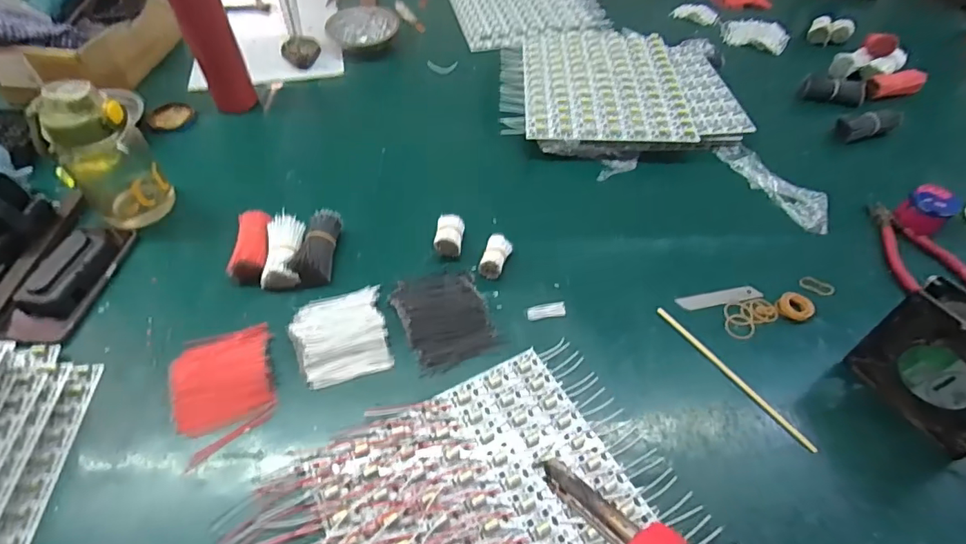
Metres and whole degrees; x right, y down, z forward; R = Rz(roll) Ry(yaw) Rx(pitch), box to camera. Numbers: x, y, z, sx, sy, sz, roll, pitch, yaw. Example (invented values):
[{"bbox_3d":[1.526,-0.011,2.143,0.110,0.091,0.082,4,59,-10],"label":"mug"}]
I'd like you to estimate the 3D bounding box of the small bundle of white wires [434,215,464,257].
[{"bbox_3d":[-0.041,-0.043,0.618,0.033,0.029,0.051,6,52,2],"label":"small bundle of white wires"}]

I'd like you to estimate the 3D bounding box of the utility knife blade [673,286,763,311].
[{"bbox_3d":[0.274,0.030,0.581,0.103,0.006,0.020,-9,51,-10],"label":"utility knife blade"}]

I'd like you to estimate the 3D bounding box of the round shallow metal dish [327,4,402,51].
[{"bbox_3d":[-0.221,-0.450,0.929,0.127,0.040,0.127,1,52,-2],"label":"round shallow metal dish"}]

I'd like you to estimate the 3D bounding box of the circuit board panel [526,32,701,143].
[{"bbox_3d":[0.190,-0.310,0.805,0.245,0.010,0.303,1,54,0],"label":"circuit board panel"}]

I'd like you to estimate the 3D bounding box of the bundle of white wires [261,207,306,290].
[{"bbox_3d":[-0.235,-0.024,0.598,0.041,0.033,0.096,-4,52,-5],"label":"bundle of white wires"}]

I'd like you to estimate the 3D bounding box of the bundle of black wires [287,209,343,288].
[{"bbox_3d":[-0.198,-0.031,0.602,0.042,0.037,0.099,3,52,0],"label":"bundle of black wires"}]

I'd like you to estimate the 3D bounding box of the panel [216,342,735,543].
[{"bbox_3d":[-0.004,0.221,0.403,0.356,0.018,0.276,-23,56,-19],"label":"panel"}]

